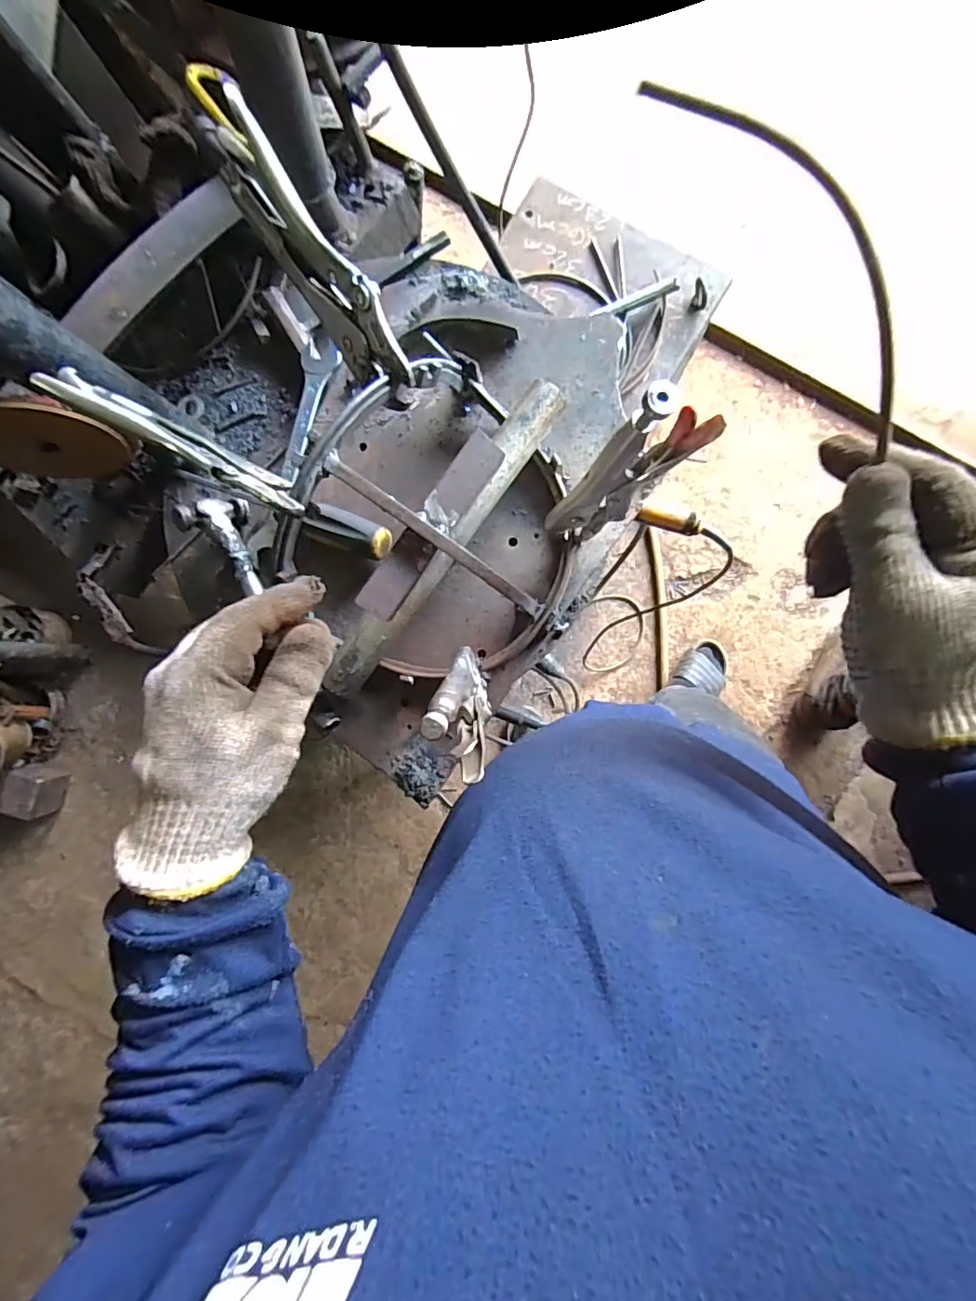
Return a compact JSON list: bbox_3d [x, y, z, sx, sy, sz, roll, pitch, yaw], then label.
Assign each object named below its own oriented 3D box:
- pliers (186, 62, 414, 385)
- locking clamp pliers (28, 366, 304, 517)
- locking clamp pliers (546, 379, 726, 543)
[{"bbox_3d":[-0.124,-0.273,0.373,0.044,0.059,0.227,-35,84,4],"label":"pliers"},{"bbox_3d":[-0.199,-0.135,0.360,0.171,0.042,0.022,27,91,-7],"label":"locking clamp pliers"},{"bbox_3d":[0.079,-0.108,0.347,0.050,0.182,0.022,1,81,-12],"label":"locking clamp pliers"}]

